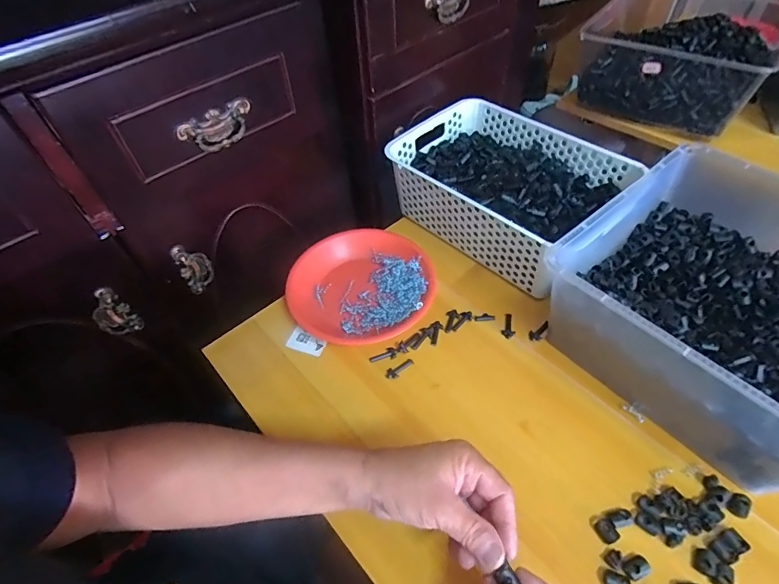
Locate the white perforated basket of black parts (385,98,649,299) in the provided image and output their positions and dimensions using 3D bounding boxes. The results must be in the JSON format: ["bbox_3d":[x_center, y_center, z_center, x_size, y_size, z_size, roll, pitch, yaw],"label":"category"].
[{"bbox_3d":[0.161,-0.149,0.633,0.206,0.101,0.289,-38,59,-25],"label":"white perforated basket of black parts"}]

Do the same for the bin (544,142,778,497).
[{"bbox_3d":[0.359,0.013,0.468,0.296,0.132,0.290,-35,57,-23],"label":"bin"}]

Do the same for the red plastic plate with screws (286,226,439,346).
[{"bbox_3d":[-0.038,-0.010,0.591,0.182,0.026,0.182,-2,51,2],"label":"red plastic plate with screws"}]

